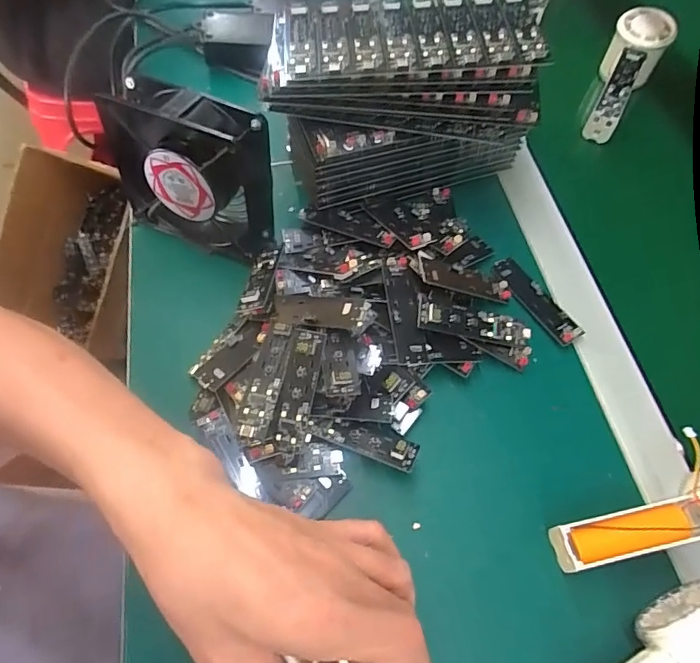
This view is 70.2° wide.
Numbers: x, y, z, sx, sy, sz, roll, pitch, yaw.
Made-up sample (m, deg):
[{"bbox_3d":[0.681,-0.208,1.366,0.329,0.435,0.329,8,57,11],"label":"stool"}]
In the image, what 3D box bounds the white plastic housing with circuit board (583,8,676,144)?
[{"bbox_3d":[0.280,-0.259,0.516,0.052,0.053,0.147,26,79,13],"label":"white plastic housing with circuit board"}]

